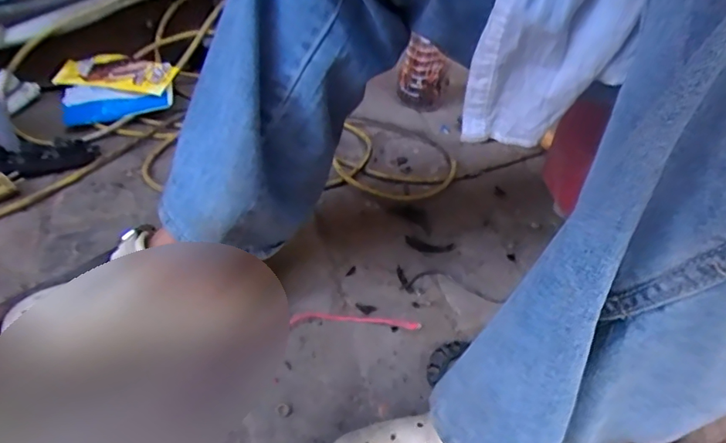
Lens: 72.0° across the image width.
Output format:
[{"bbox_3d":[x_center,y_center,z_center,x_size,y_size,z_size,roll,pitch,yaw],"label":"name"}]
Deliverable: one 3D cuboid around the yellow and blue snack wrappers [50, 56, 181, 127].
[{"bbox_3d":[-0.416,-0.231,0.854,0.190,0.060,0.157,-19,47,-22],"label":"yellow and blue snack wrappers"}]

